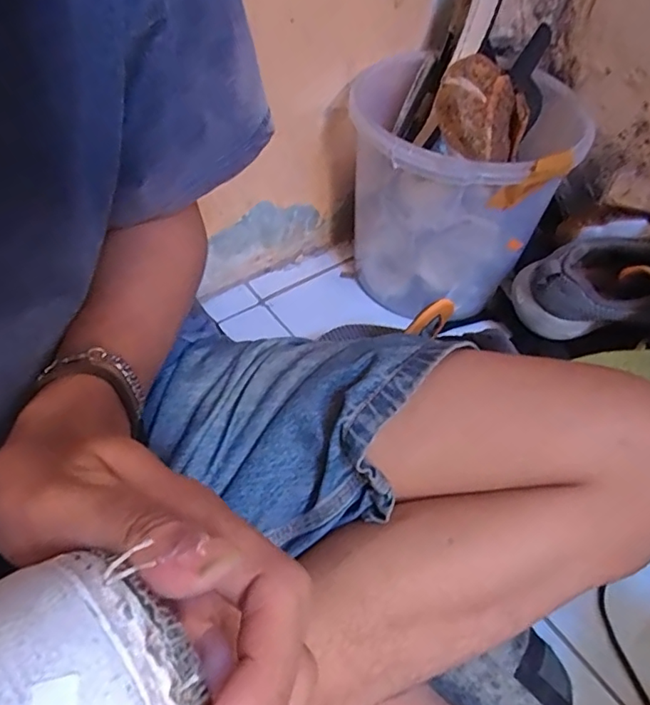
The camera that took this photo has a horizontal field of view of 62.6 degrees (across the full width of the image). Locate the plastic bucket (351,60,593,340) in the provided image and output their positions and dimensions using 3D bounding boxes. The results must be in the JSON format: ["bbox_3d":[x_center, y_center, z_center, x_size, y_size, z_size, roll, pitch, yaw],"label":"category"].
[{"bbox_3d":[0.145,-0.175,0.626,0.225,0.233,0.225,1,51,-1],"label":"plastic bucket"}]

